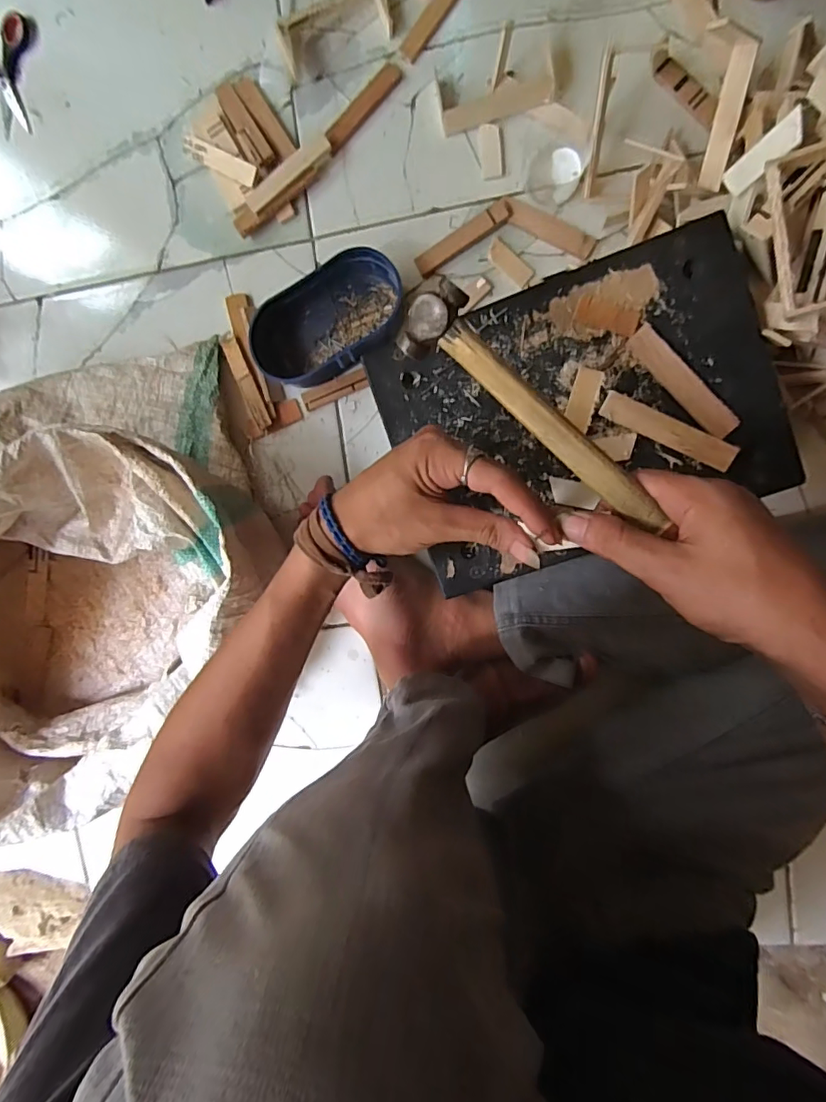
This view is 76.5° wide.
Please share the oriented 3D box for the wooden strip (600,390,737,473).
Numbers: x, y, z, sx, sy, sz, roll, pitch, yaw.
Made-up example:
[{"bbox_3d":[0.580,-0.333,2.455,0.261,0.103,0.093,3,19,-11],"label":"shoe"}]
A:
[{"bbox_3d":[0.186,-0.088,0.382,0.099,0.006,0.020,27,105,5],"label":"wooden strip"}]

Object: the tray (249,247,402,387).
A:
[{"bbox_3d":[-0.086,-0.229,0.519,0.158,0.041,0.101,-34,91,8],"label":"tray"}]

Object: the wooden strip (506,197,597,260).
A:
[{"bbox_3d":[0.131,-0.309,0.502,0.091,0.004,0.021,29,98,2],"label":"wooden strip"}]

